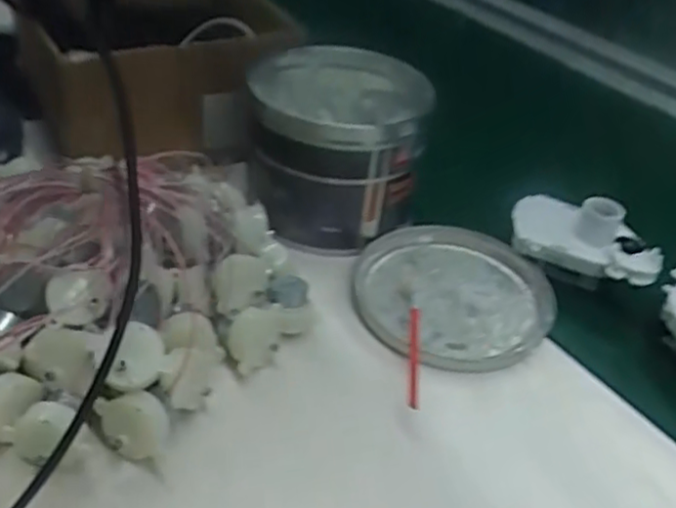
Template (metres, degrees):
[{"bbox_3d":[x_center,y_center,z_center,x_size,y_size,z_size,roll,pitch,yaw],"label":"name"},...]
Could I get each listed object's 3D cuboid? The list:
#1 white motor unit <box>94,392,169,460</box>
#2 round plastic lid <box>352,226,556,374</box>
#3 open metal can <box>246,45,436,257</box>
[{"bbox_3d":[-0.101,0.086,0.337,0.034,0.031,0.020,1,38,-7],"label":"white motor unit"},{"bbox_3d":[0.081,0.025,0.464,0.133,0.010,0.133,4,38,-3],"label":"round plastic lid"},{"bbox_3d":[-0.002,-0.081,0.514,0.127,0.099,0.133,4,38,-3],"label":"open metal can"}]

